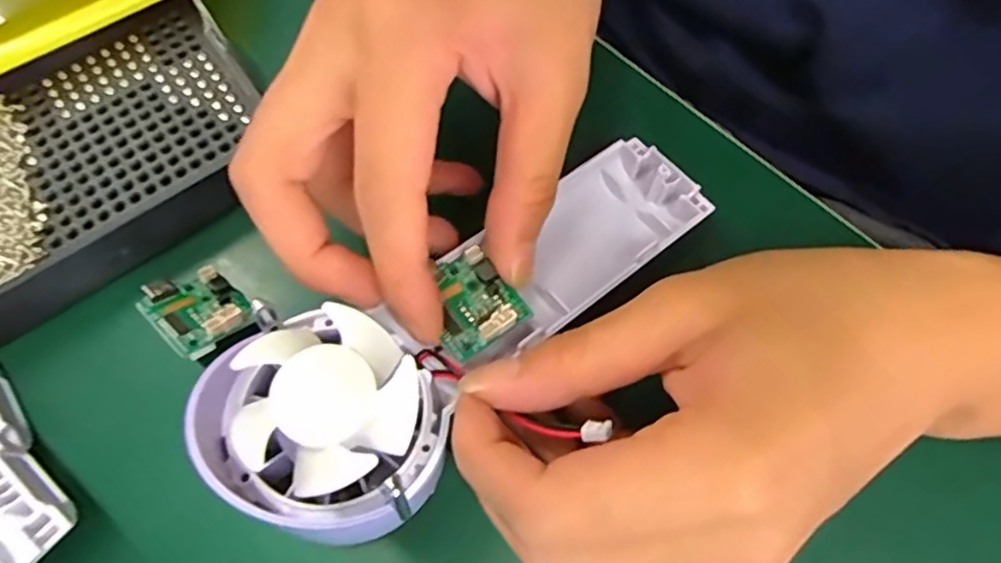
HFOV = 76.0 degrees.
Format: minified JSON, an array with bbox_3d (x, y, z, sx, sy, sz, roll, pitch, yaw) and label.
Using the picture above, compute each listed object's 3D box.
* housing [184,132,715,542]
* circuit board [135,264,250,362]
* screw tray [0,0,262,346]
[{"bbox_3d":[-0.006,0.007,0.200,0.173,0.029,0.060,-36,73,-30],"label":"housing"},{"bbox_3d":[-0.102,0.009,0.216,0.033,0.011,0.025,42,75,14],"label":"circuit board"},{"bbox_3d":[-0.154,-0.042,0.230,0.135,0.023,0.088,-33,73,-11],"label":"screw tray"}]

